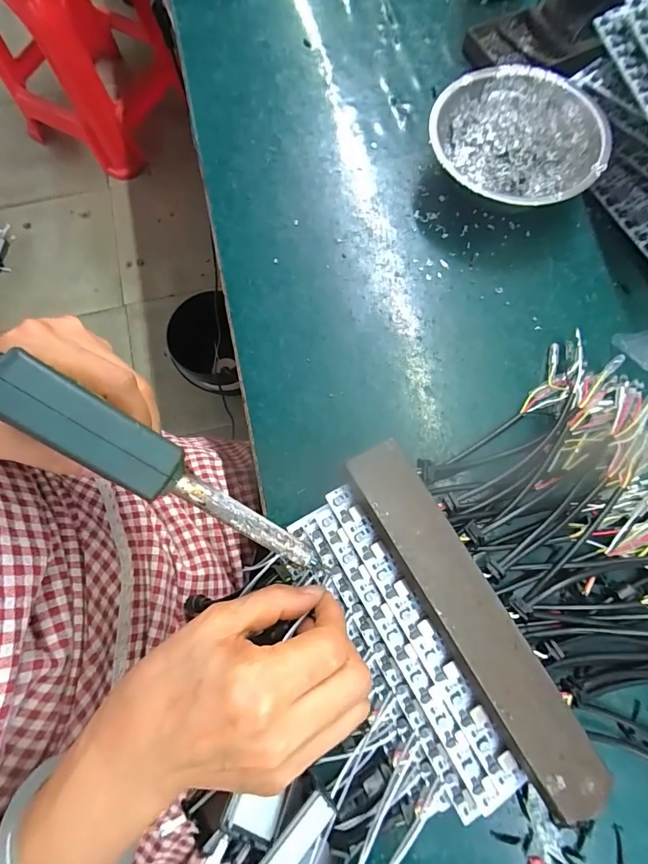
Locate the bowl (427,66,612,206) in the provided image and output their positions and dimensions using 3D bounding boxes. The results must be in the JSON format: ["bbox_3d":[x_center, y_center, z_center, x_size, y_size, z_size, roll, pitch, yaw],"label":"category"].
[{"bbox_3d":[0.142,-0.214,0.314,0.122,0.042,0.116,0,76,2],"label":"bowl"}]

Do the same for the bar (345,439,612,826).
[{"bbox_3d":[0.077,0.094,0.213,0.036,0.010,0.196,-30,77,-5],"label":"bar"}]

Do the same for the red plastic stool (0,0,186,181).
[{"bbox_3d":[-0.597,-0.979,0.992,0.380,0.492,0.363,29,79,8],"label":"red plastic stool"}]

